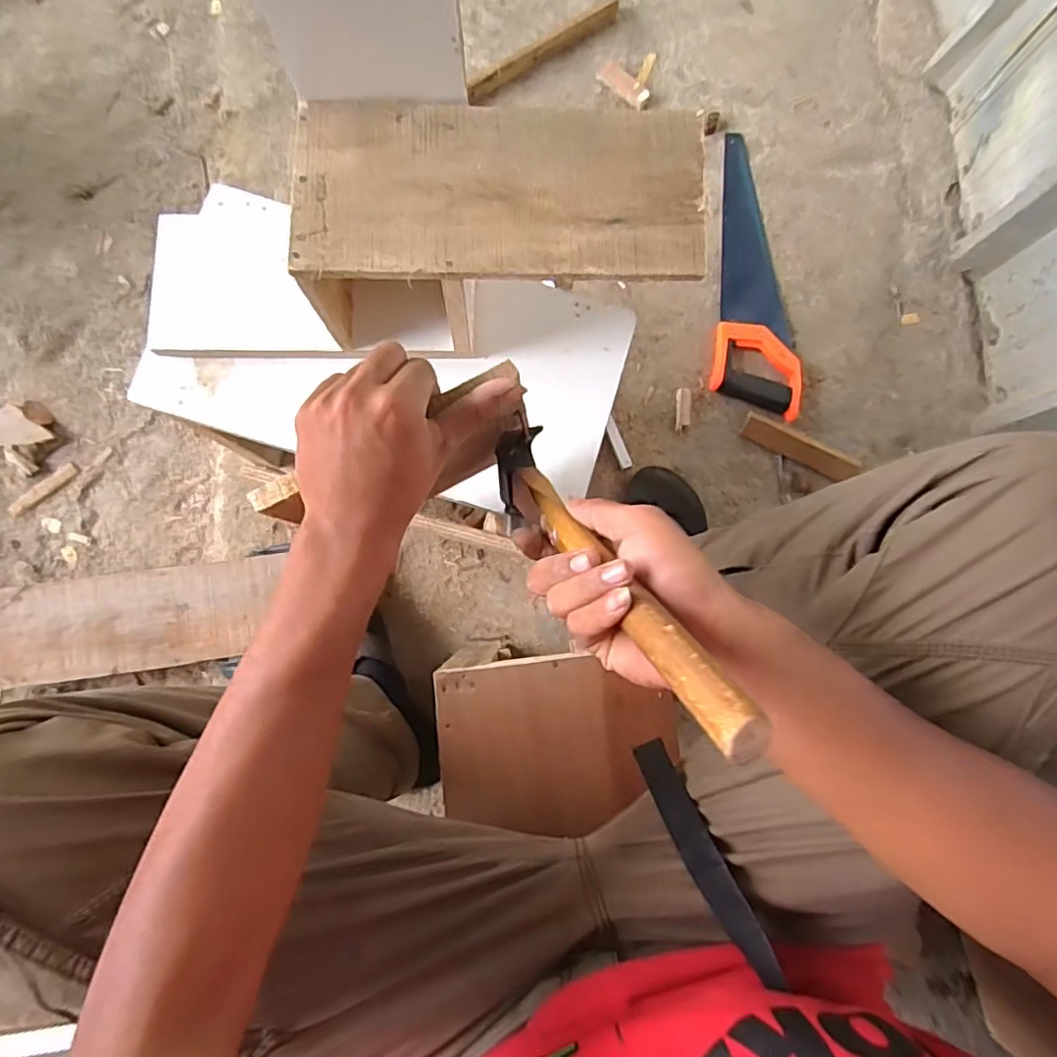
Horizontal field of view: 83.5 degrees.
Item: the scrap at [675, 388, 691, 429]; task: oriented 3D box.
[{"bbox_3d":[0.212,-0.164,0.811,0.020,0.006,0.058,2,83,-1],"label":"scrap"}]

